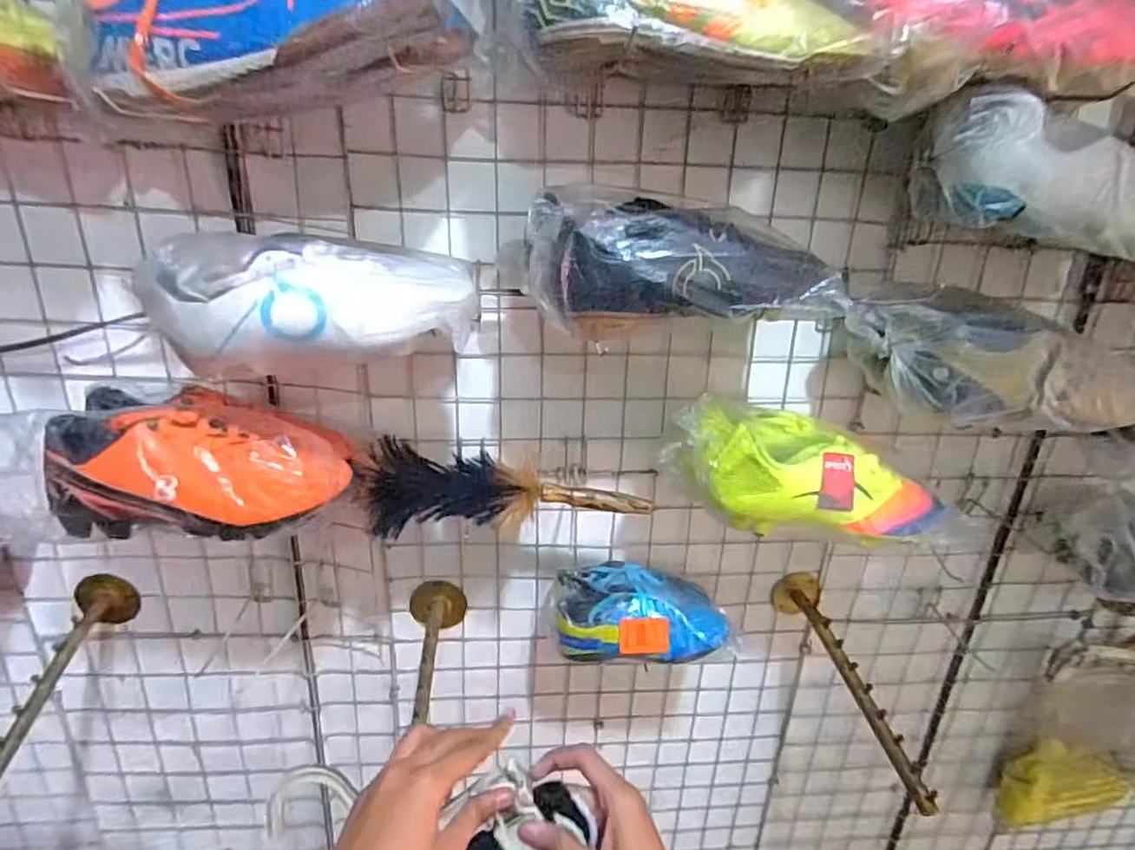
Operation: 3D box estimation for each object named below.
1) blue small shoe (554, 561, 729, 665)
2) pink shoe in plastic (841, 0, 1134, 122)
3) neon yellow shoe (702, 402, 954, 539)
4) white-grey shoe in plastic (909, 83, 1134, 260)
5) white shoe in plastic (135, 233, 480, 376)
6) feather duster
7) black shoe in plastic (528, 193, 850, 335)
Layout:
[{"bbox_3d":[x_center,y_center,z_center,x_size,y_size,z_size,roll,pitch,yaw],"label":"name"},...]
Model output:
[{"bbox_3d":[0.087,0.221,0.742,0.193,0.066,0.113,5,22,4],"label":"blue small shoe"},{"bbox_3d":[0.351,-0.313,0.487,0.269,0.115,0.095,1,22,-5],"label":"pink shoe in plastic"},{"bbox_3d":[0.253,0.055,0.639,0.265,0.097,0.107,14,21,-9],"label":"neon yellow shoe"},{"bbox_3d":[0.427,-0.205,0.538,0.242,0.097,0.090,18,22,-2],"label":"white-grey shoe in plastic"},{"bbox_3d":[-0.201,-0.102,0.510,0.245,0.097,0.083,1,22,-5],"label":"white shoe in plastic"},{"bbox_3d":[-0.062,0.065,0.660,0.286,0.074,0.061,-2,23,-12],"label":"feather duster"},{"bbox_3d":[0.099,-0.140,0.547,0.265,0.102,0.077,5,22,4],"label":"black shoe in plastic"}]

